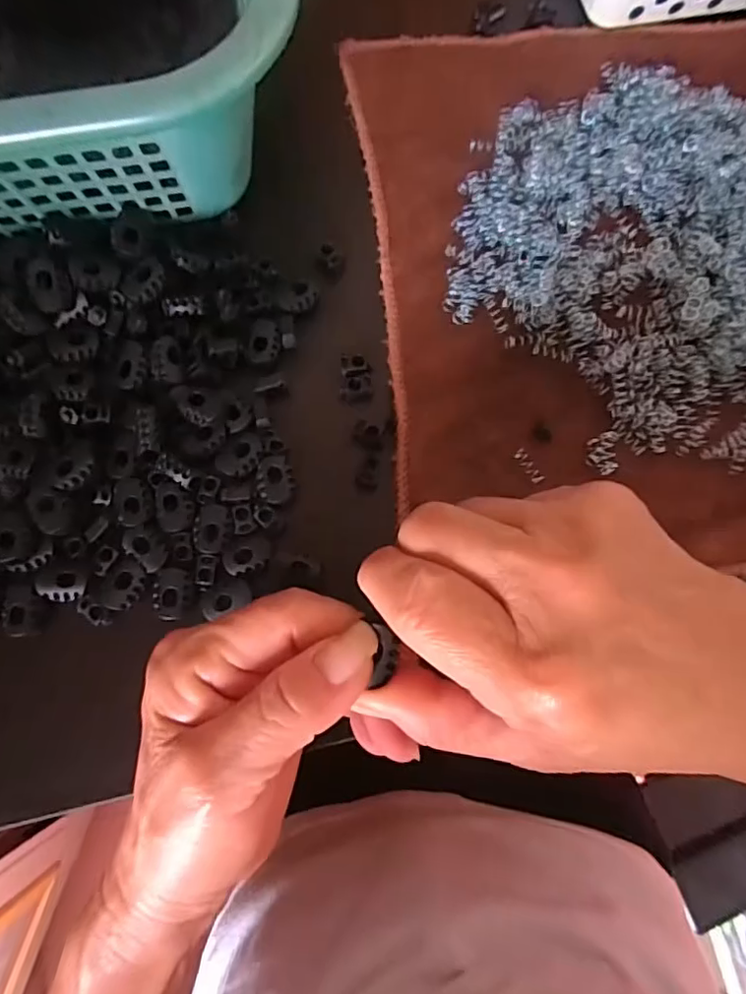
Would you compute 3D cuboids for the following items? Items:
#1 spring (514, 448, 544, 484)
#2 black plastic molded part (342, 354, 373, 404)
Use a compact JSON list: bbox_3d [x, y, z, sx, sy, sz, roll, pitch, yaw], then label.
[{"bbox_3d":[0.072,-0.014,0.264,0.007,0.006,0.017,-30,81,-7],"label":"spring"},{"bbox_3d":[-0.008,-0.055,0.268,0.014,0.005,0.023,-1,78,-1],"label":"black plastic molded part"}]

